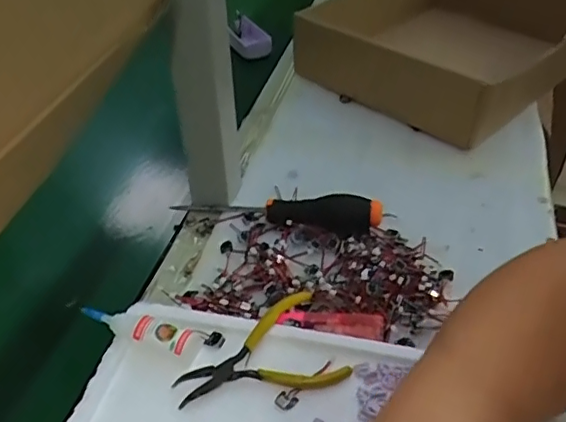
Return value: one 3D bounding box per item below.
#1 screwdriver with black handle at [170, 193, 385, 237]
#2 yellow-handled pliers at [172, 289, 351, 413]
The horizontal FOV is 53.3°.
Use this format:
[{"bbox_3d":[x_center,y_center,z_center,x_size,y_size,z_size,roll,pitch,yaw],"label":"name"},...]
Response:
[{"bbox_3d":[-0.008,-0.003,0.508,0.189,0.034,0.027,6,41,8],"label":"screwdriver with black handle"},{"bbox_3d":[-0.019,0.100,0.387,0.110,0.018,0.071,-15,43,-15],"label":"yellow-handled pliers"}]

